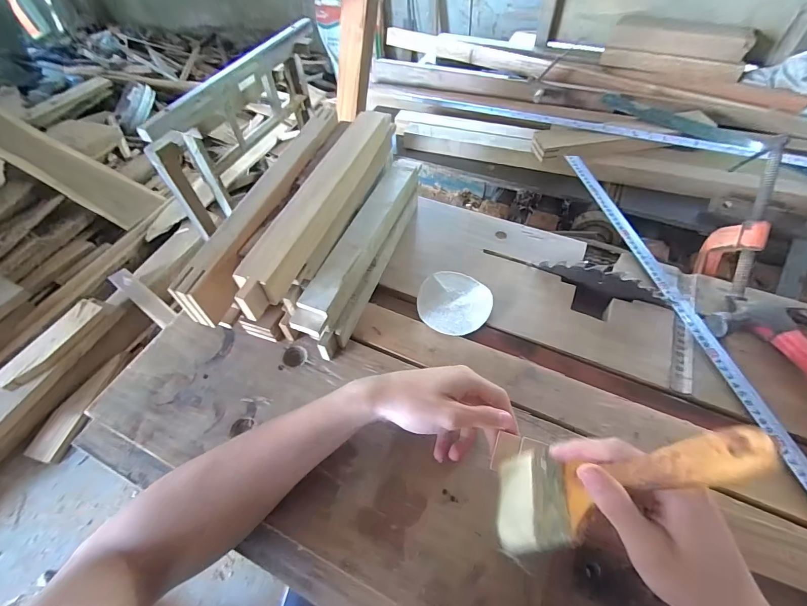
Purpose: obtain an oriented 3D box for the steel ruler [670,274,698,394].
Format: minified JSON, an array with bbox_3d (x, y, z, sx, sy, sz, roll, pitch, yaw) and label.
[{"bbox_3d":[0.345,0.027,0.454,0.024,0.007,0.189,19,58,19],"label":"steel ruler"}]

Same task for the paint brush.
[{"bbox_3d":[0.144,0.125,0.260,0.026,0.184,0.070,25,45,-34],"label":"paint brush"}]

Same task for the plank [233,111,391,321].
[{"bbox_3d":[-0.091,-0.120,0.416,0.033,0.044,0.315,14,57,13],"label":"plank"}]

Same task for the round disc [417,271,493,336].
[{"bbox_3d":[0.065,-0.001,0.473,0.089,0.015,0.084,-1,54,1],"label":"round disc"}]

